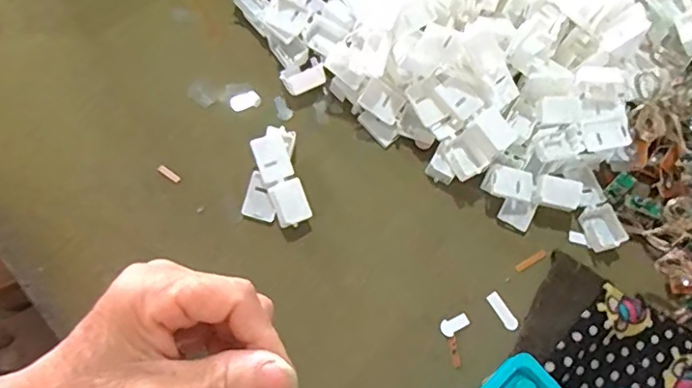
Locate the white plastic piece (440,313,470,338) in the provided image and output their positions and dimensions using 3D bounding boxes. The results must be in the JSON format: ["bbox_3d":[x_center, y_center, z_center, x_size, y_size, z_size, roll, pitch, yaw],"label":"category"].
[{"bbox_3d":[0.063,0.076,0.320,0.018,0.004,0.009,-27,77,-13],"label":"white plastic piece"}]

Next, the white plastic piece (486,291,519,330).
[{"bbox_3d":[0.093,0.069,0.326,0.008,0.004,0.024,-31,78,-14],"label":"white plastic piece"}]

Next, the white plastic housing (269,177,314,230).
[{"bbox_3d":[-0.032,0.006,0.327,0.020,0.019,0.024,-19,74,-8],"label":"white plastic housing"}]

